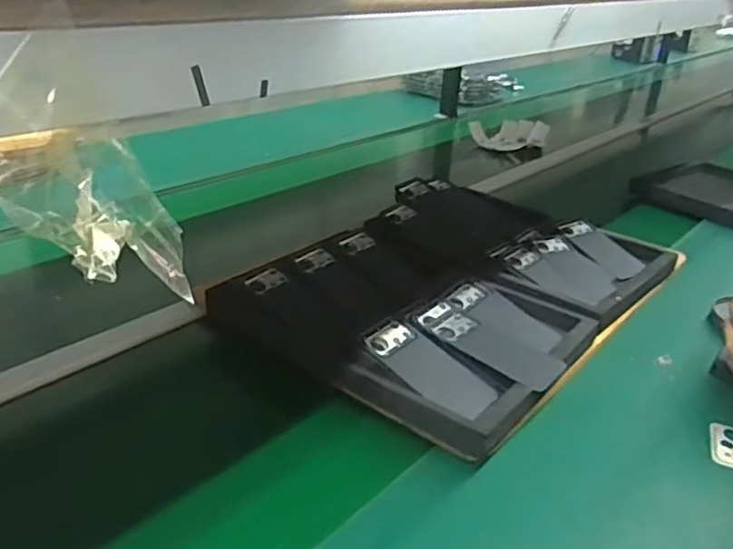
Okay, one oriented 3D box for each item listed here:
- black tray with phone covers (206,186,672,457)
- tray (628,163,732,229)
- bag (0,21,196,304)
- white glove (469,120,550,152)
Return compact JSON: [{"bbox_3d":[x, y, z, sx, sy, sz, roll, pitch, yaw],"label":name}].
[{"bbox_3d":[0.139,0.006,0.950,0.430,0.065,0.624,23,32,34],"label":"black tray with phone covers"},{"bbox_3d":[0.748,-0.176,1.402,0.252,0.054,0.260,-15,32,-33],"label":"tray"},{"bbox_3d":[-0.129,-0.041,0.291,0.017,0.127,0.069,-7,21,36],"label":"bag"},{"bbox_3d":[0.393,-0.382,1.799,0.204,0.055,0.167,-22,37,-39],"label":"white glove"}]

